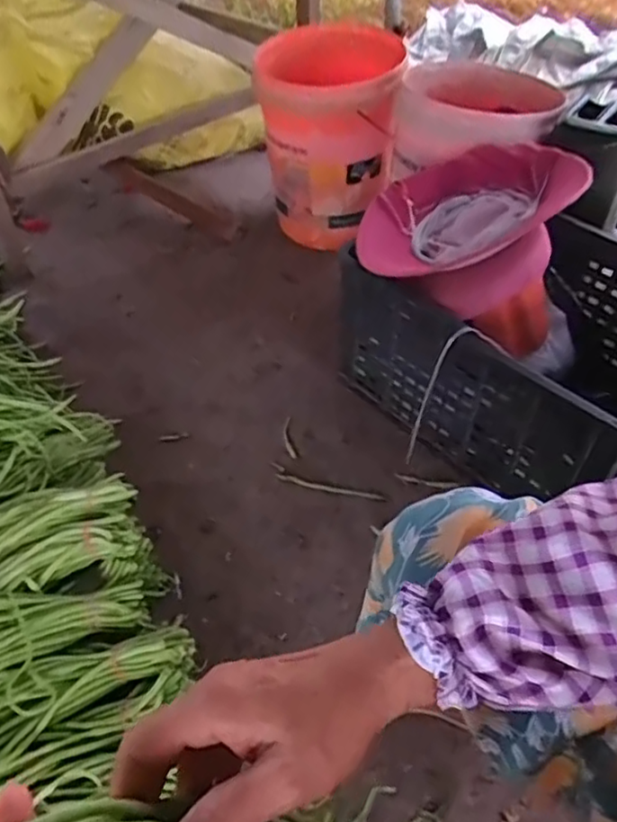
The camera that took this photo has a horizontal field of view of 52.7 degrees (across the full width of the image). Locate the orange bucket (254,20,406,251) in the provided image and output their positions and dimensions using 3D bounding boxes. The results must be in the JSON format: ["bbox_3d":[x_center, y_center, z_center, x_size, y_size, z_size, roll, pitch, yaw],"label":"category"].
[{"bbox_3d":[0.039,-0.550,1.343,0.262,0.432,0.318,4,47,6],"label":"orange bucket"}]

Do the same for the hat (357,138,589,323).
[{"bbox_3d":[0.240,-0.292,0.943,0.264,0.147,0.355,24,52,23],"label":"hat"}]

